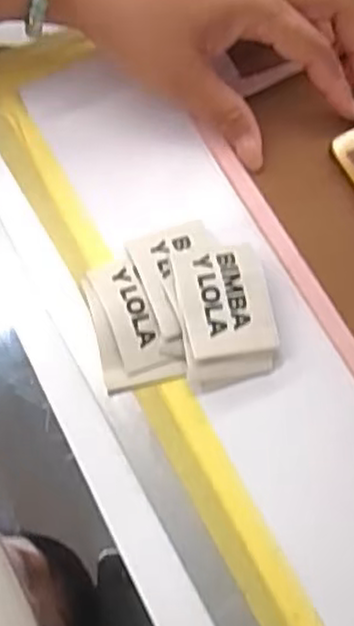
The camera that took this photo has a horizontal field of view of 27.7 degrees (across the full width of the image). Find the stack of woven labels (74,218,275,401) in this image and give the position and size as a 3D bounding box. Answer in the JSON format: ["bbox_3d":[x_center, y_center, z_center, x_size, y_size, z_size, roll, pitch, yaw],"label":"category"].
[{"bbox_3d":[0.001,-0.003,0.334,0.080,0.019,0.077,-9,71,-7],"label":"stack of woven labels"}]

